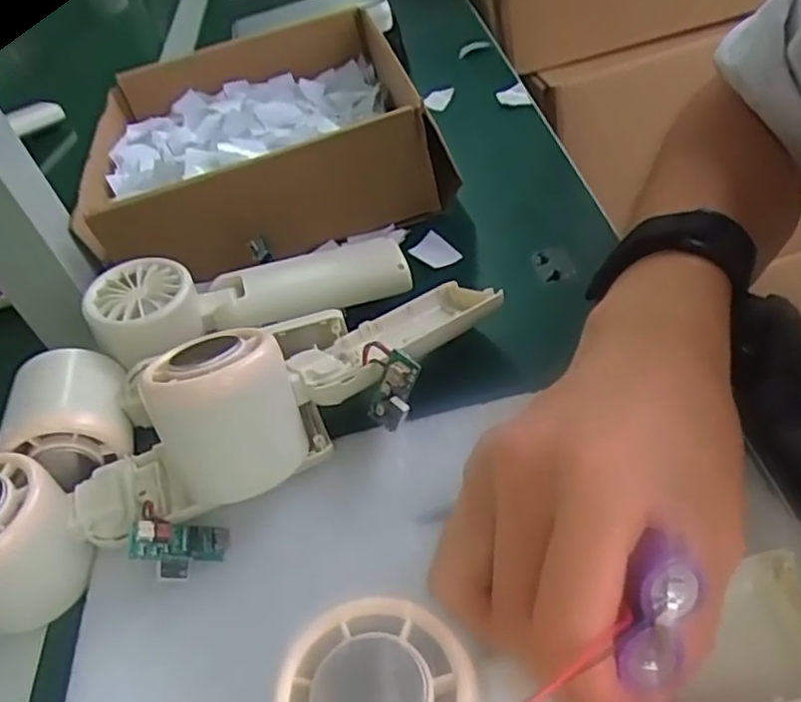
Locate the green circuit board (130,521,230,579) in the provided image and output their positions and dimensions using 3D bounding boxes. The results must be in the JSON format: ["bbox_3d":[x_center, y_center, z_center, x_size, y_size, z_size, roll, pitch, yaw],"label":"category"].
[{"bbox_3d":[-0.089,0.080,0.272,0.037,0.022,0.007,17,-5,-33],"label":"green circuit board"}]

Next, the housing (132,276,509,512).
[{"bbox_3d":[-0.025,0.001,0.296,0.164,0.056,0.067,-31,47,-16],"label":"housing"}]

